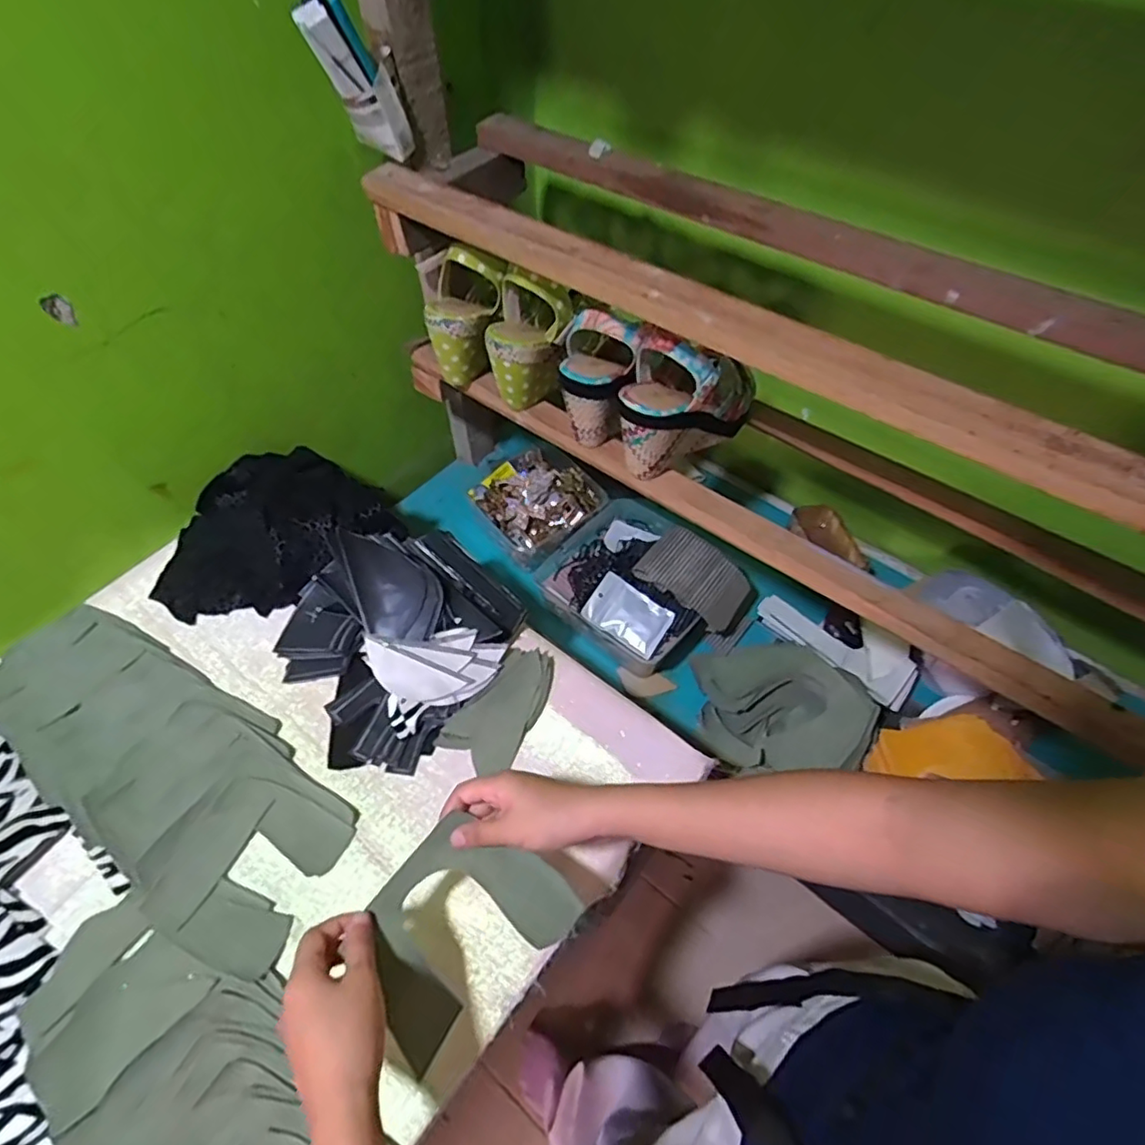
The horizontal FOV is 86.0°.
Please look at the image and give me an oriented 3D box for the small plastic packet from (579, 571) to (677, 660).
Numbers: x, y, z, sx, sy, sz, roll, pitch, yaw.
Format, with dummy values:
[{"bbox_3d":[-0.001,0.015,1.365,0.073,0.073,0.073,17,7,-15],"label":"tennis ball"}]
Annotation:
[{"bbox_3d":[0.067,0.051,0.737,0.099,0.009,0.064,35,74,8],"label":"small plastic packet"}]

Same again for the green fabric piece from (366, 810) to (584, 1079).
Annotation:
[{"bbox_3d":[-0.084,0.260,0.458,0.145,0.060,0.113,-34,62,-22],"label":"green fabric piece"}]

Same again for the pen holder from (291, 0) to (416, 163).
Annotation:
[{"bbox_3d":[-0.195,-0.456,0.551,0.042,0.152,0.058,32,87,20],"label":"pen holder"}]

